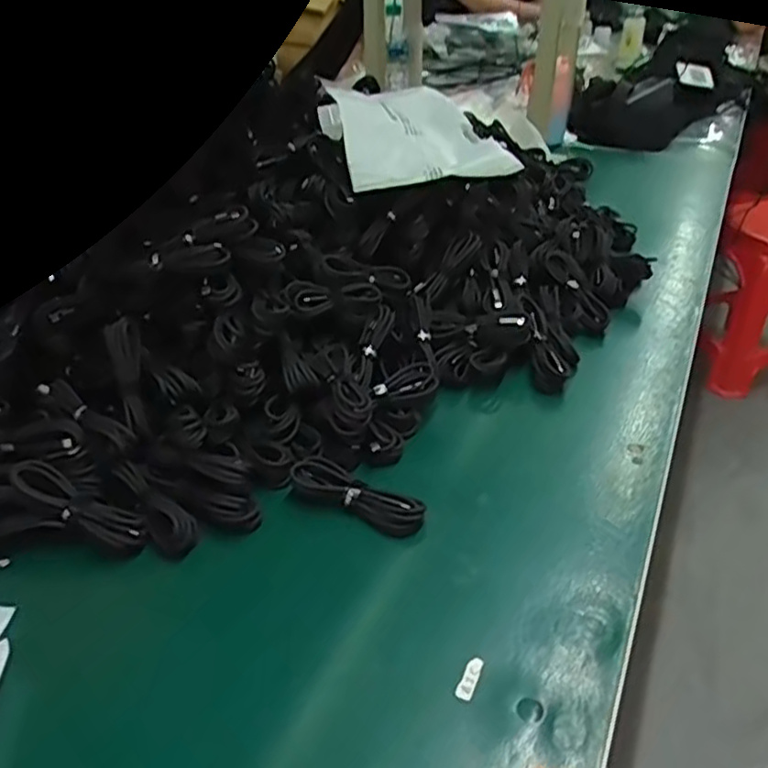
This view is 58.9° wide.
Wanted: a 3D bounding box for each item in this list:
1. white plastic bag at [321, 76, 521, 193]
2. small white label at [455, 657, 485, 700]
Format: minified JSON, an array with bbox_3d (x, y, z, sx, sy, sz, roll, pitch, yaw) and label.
[{"bbox_3d":[0.033,-0.272,0.734,0.171,0.034,0.161,-11,59,-24],"label":"white plastic bag"},{"bbox_3d":[0.054,0.183,0.425,0.011,0.004,0.030,16,38,23],"label":"small white label"}]

